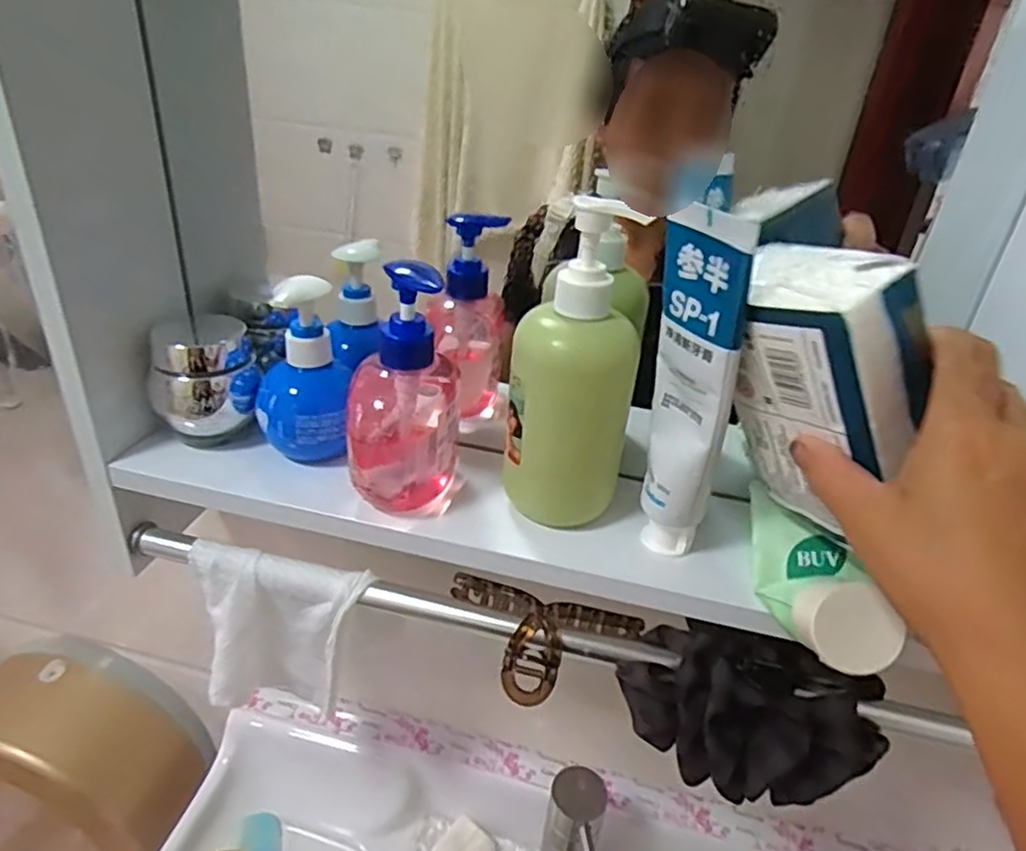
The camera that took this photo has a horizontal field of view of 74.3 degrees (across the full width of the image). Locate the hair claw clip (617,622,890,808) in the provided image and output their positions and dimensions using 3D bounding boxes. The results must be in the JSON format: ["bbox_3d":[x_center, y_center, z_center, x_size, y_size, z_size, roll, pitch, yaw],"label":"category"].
[{"bbox_3d":[0.134,0.166,0.389,0.144,0.069,0.078,17,32,19],"label":"hair claw clip"}]

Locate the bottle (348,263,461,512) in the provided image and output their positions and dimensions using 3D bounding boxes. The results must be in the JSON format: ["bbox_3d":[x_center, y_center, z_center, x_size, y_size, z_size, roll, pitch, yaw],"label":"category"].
[{"bbox_3d":[-0.061,-0.021,0.399,0.059,0.138,0.075,4,30,-2],"label":"bottle"}]

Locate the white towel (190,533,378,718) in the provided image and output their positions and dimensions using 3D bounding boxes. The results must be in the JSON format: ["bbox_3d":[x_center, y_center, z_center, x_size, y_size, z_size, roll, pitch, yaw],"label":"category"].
[{"bbox_3d":[-0.159,0.148,0.459,0.116,0.119,0.047,7,30,3],"label":"white towel"}]

